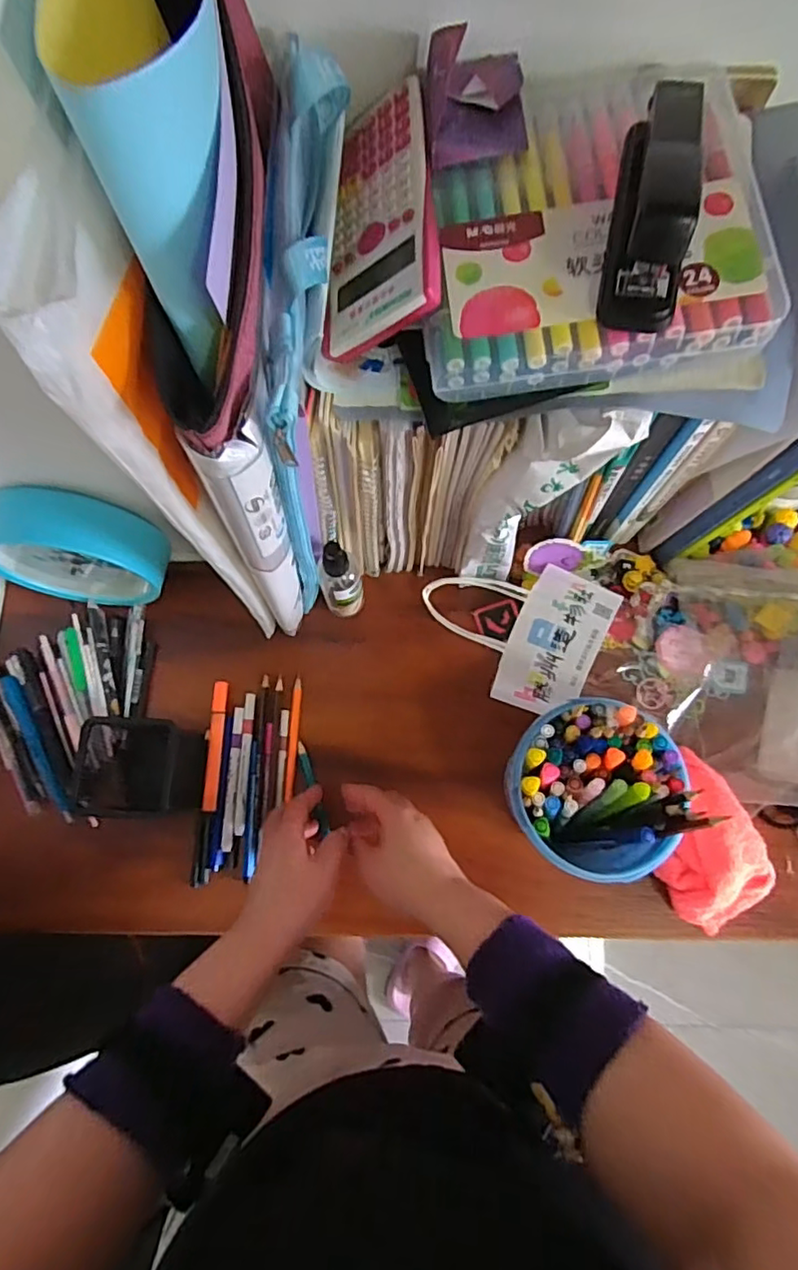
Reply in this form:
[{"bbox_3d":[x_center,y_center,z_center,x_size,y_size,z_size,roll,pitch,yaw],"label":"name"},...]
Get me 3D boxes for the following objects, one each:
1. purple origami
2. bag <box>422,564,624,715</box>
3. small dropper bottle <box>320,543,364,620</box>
[{"bbox_3d":[0.044,-0.304,0.338,0.055,0.025,0.061,-4,76,0],"label":"purple origami"},{"bbox_3d":[0.108,-0.015,0.571,0.174,0.042,0.138,27,78,7],"label":"bag"},{"bbox_3d":[-0.052,-0.048,0.549,0.041,0.126,0.032,-37,78,-8],"label":"small dropper bottle"}]

